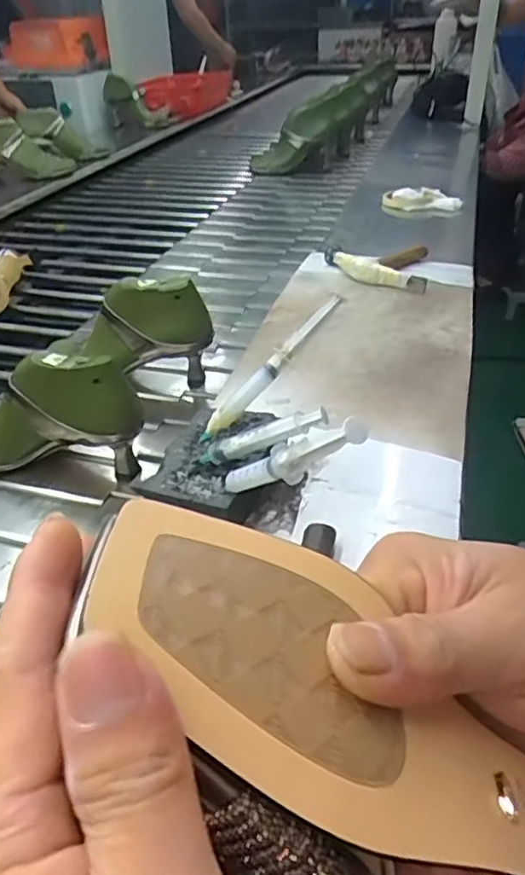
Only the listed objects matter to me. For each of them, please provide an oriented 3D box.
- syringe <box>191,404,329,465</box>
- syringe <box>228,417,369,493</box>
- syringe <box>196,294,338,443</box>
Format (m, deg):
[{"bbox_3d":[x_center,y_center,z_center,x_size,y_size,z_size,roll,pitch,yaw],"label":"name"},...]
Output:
[{"bbox_3d":[-0.002,0.001,0.484,0.112,0.022,0.015,-21,29,23],"label":"syringe"},{"bbox_3d":[0.014,0.018,0.408,0.012,0.025,0.154,-30,1,-34],"label":"syringe"},{"bbox_3d":[0.006,-0.060,0.531,0.163,0.021,0.012,-46,48,-4],"label":"syringe"}]

